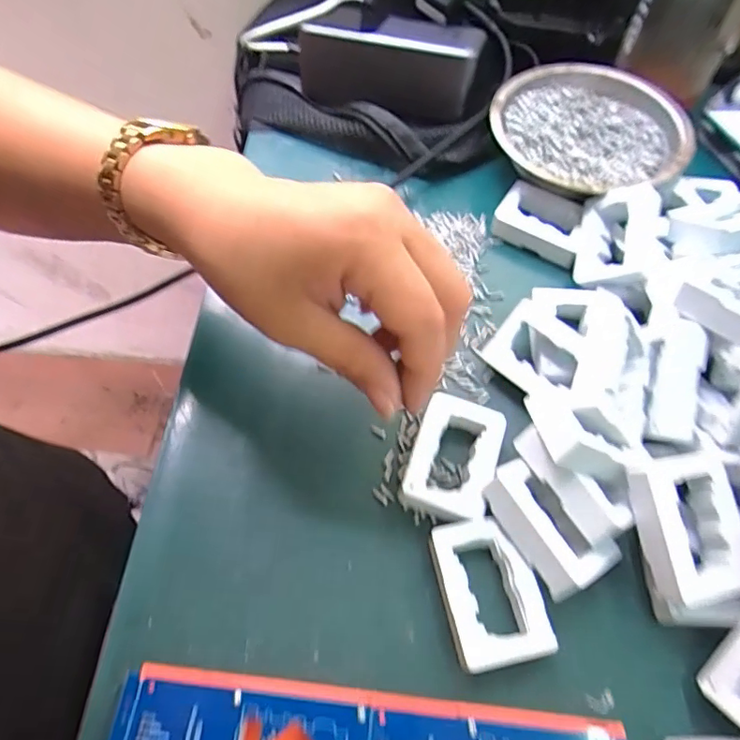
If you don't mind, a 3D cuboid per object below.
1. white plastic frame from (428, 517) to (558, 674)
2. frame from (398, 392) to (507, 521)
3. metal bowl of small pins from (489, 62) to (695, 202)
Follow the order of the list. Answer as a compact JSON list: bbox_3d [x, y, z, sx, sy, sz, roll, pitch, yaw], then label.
[{"bbox_3d":[0.051,0.096,0.234,0.039,0.015,0.058,-11,60,-8],"label":"white plastic frame"},{"bbox_3d":[0.041,0.043,0.261,0.039,0.018,0.059,18,60,10],"label":"frame"},{"bbox_3d":[0.145,-0.159,0.360,0.123,0.025,0.116,25,62,13],"label":"metal bowl of small pins"}]

